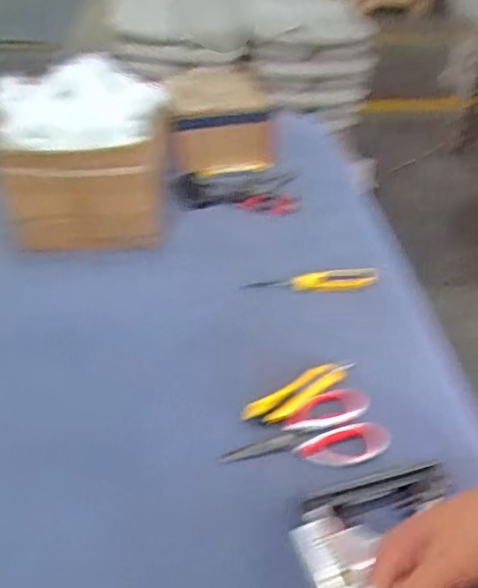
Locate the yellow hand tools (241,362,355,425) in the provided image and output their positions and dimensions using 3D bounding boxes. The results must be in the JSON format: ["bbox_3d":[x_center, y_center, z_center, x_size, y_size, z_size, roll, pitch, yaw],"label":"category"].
[{"bbox_3d":[0.081,0.128,0.756,0.165,0.017,0.042,-25,47,-28],"label":"yellow hand tools"}]

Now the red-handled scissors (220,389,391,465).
[{"bbox_3d":[0.082,0.171,0.716,0.199,0.016,0.109,-7,41,-10],"label":"red-handled scissors"}]

